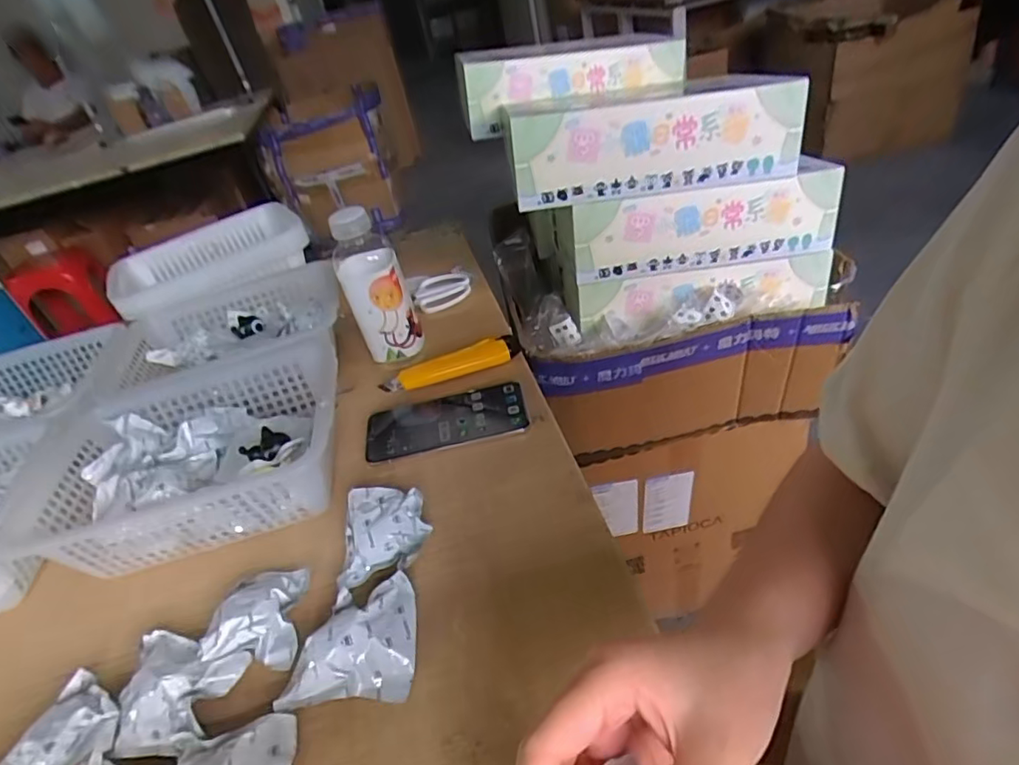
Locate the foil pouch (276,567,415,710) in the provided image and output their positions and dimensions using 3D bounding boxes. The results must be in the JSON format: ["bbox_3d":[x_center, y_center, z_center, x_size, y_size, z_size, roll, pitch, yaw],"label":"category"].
[{"bbox_3d":[-0.105,0.170,0.377,0.082,0.022,0.075,-12,37,4],"label":"foil pouch"}]

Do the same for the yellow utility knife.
[{"bbox_3d":[-0.064,-0.020,0.624,0.156,0.021,0.035,-20,37,-7],"label":"yellow utility knife"}]

